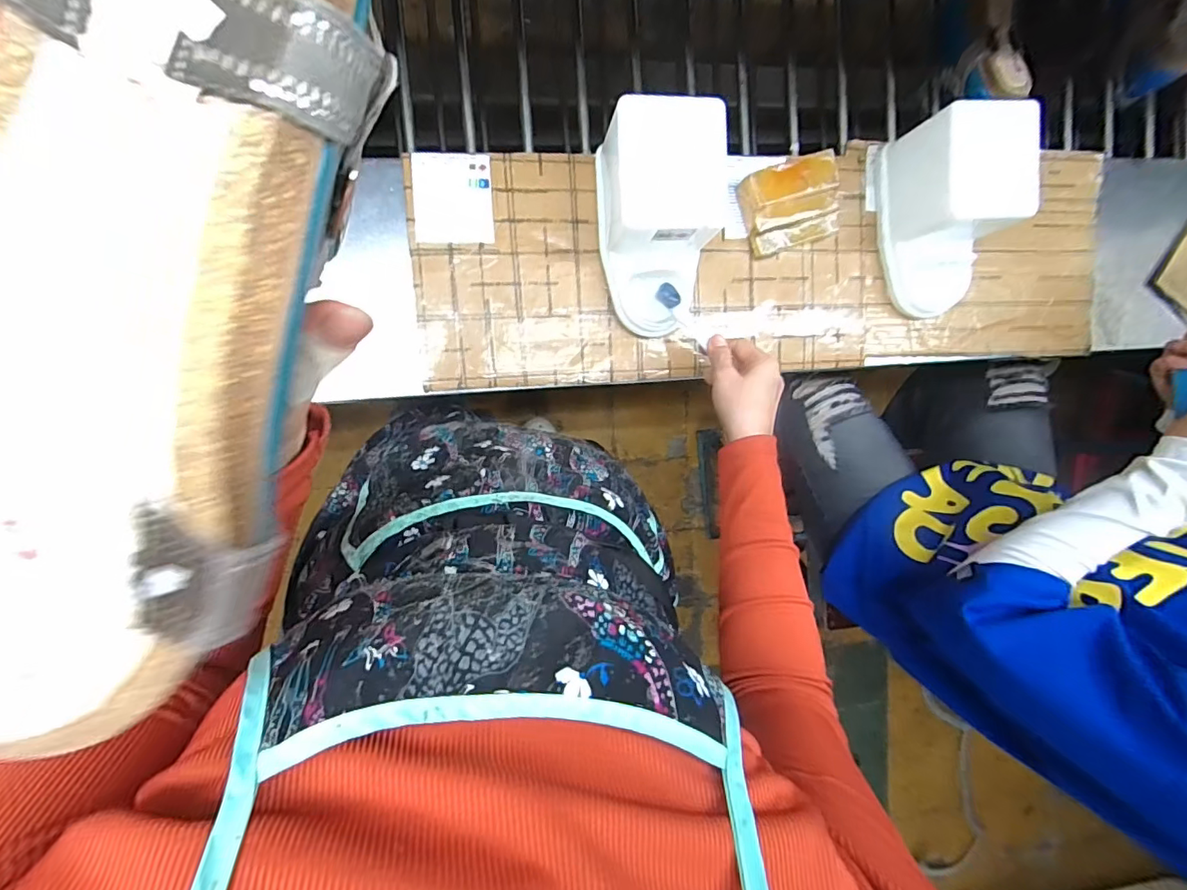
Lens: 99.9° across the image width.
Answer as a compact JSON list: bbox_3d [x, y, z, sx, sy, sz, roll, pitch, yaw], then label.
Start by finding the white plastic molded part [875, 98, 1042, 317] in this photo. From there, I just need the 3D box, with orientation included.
[{"bbox_3d":[0.375,-0.239,0.528,0.107,0.109,0.184,-4,94,-9],"label":"white plastic molded part"}]

